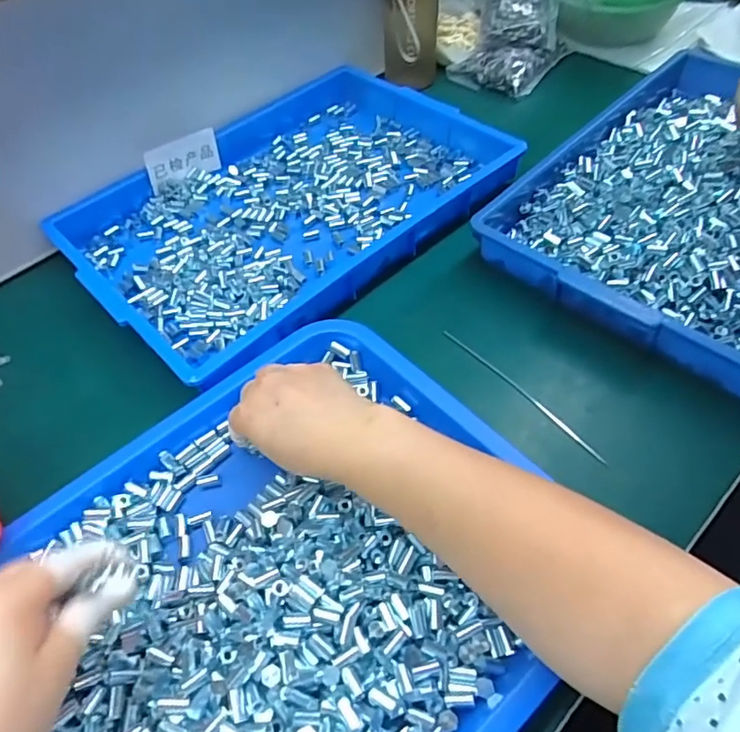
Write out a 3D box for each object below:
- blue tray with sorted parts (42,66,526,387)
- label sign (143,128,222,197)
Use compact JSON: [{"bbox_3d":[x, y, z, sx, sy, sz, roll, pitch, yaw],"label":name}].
[{"bbox_3d":[-0.089,-0.179,0.592,0.427,0.038,0.303,-39,59,-22],"label":"blue tray with sorted parts"},{"bbox_3d":[-0.208,-0.229,0.624,0.087,0.043,0.008,-35,37,-26],"label":"label sign"}]

